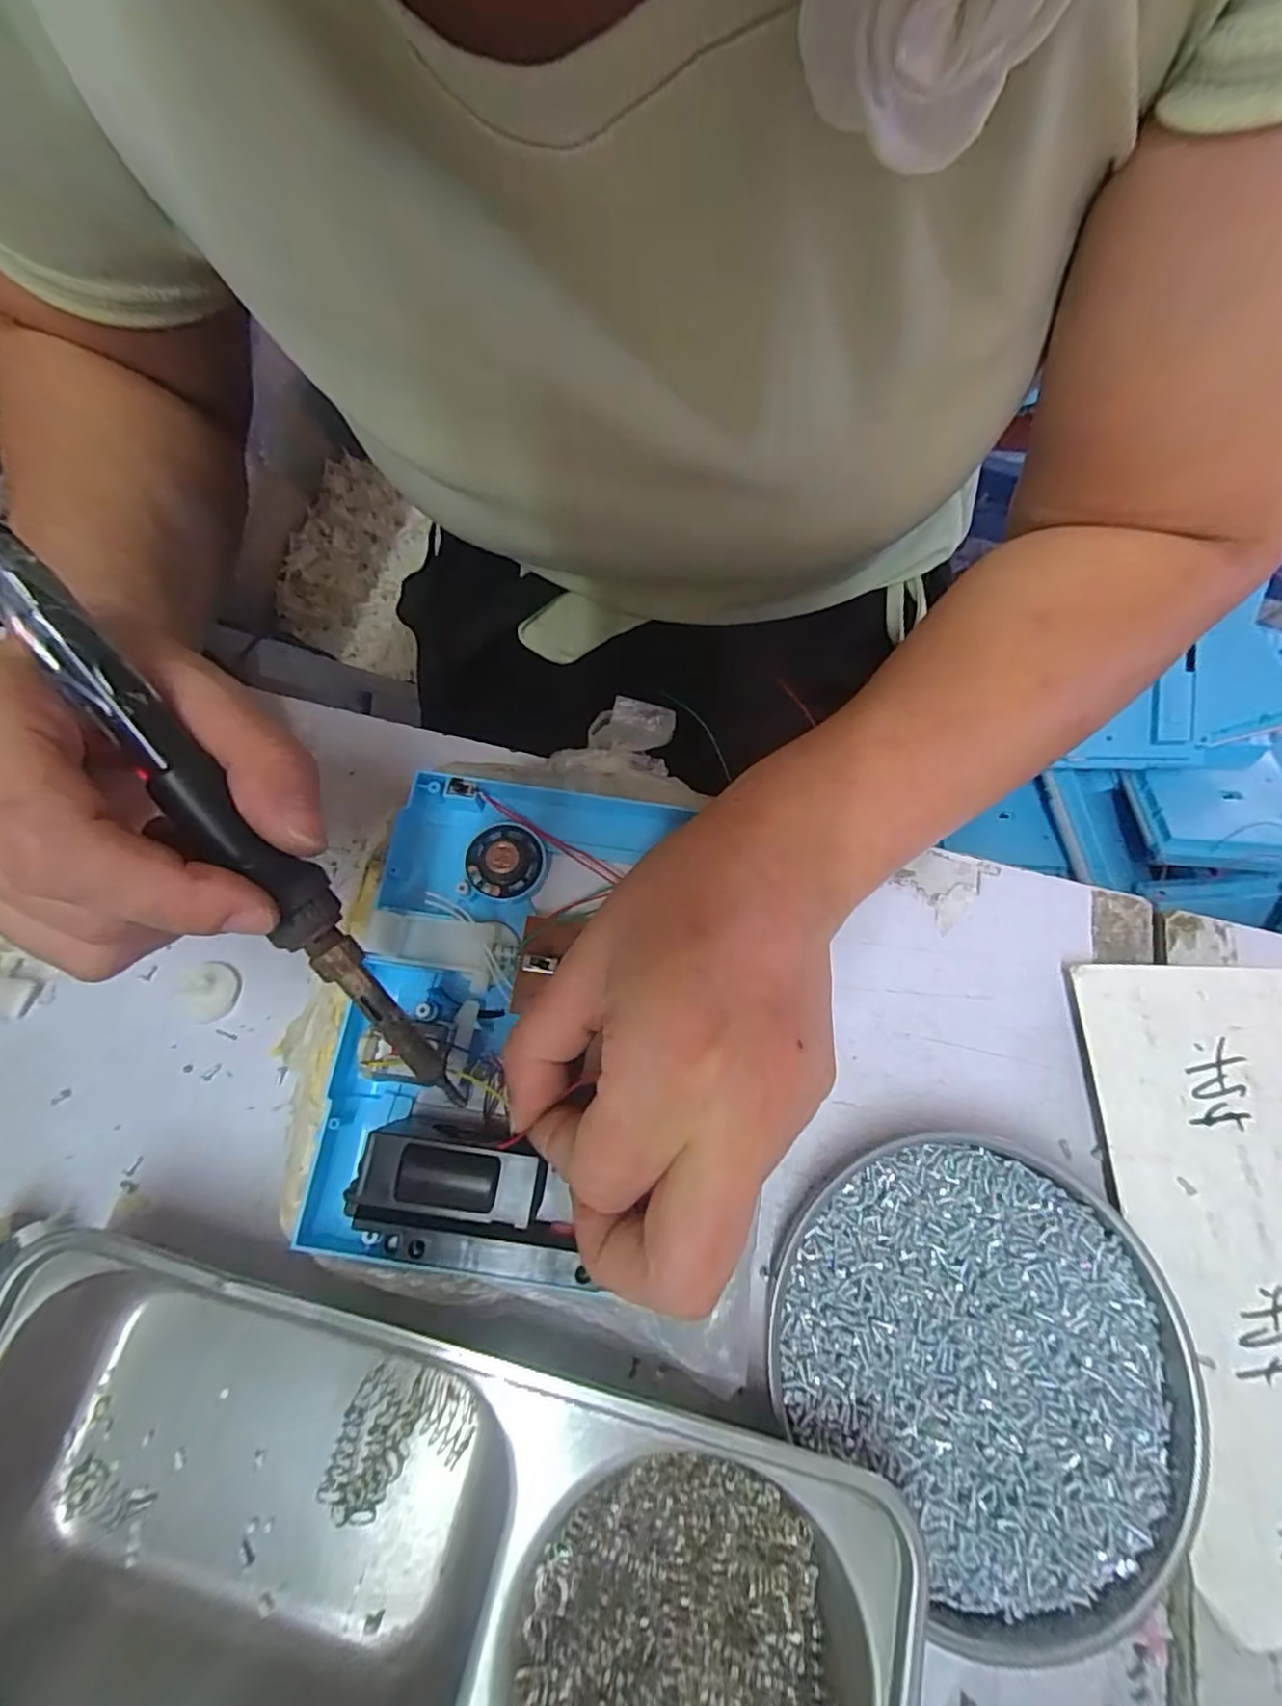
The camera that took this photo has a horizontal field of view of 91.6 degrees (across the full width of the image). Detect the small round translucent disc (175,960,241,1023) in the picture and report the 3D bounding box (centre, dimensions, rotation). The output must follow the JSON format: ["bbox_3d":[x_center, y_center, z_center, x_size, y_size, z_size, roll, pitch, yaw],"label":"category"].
[{"bbox_3d":[-0.176,0.056,0.253,0.022,0.005,0.024,0,70,-1],"label":"small round translucent disc"}]

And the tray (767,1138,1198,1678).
[{"bbox_3d":[0.115,0.167,0.212,0.124,0.019,0.132,0,70,-1],"label":"tray"}]

